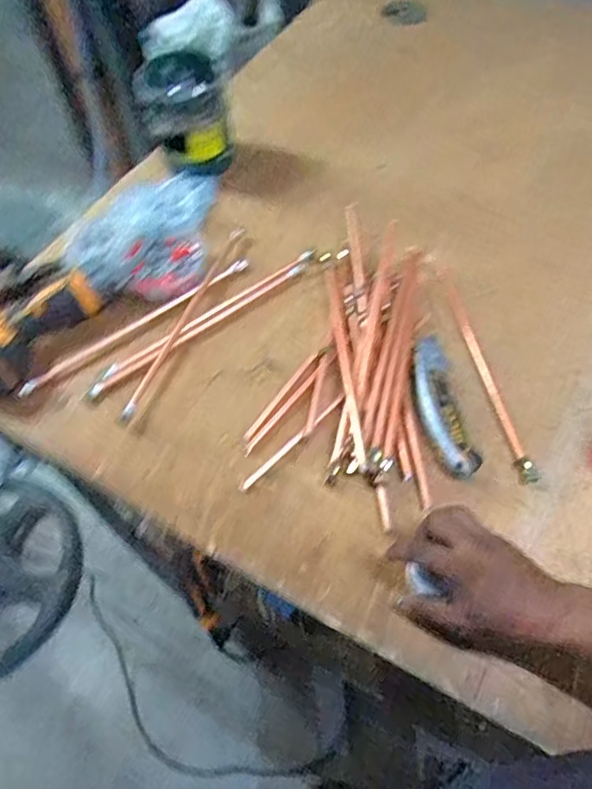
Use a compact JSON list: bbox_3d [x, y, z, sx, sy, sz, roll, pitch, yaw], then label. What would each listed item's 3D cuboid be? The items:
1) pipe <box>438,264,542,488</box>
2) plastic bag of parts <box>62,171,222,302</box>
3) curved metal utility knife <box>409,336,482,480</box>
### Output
[{"bbox_3d":[0.207,-0.036,0.655,0.019,0.015,0.286,-10,58,-4],"label":"pipe"},{"bbox_3d":[-0.201,-0.211,0.766,0.173,0.039,0.220,3,58,4],"label":"plastic bag of parts"},{"bbox_3d":[0.150,0.009,0.622,0.047,0.021,0.164,-9,58,-4],"label":"curved metal utility knife"}]

